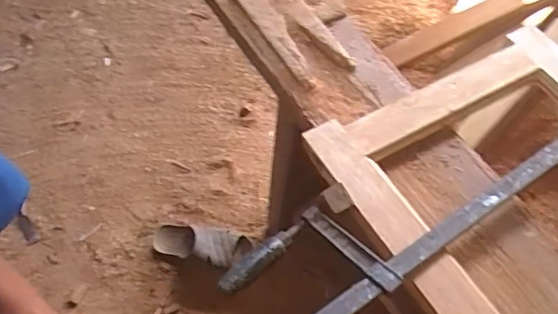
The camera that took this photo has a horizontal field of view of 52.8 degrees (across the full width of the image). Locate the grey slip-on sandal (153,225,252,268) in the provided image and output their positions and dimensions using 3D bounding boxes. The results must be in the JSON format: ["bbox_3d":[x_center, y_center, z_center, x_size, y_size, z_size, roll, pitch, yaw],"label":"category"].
[{"bbox_3d":[-0.200,0.226,1.446,0.242,0.072,0.097,14,61,7],"label":"grey slip-on sandal"}]

